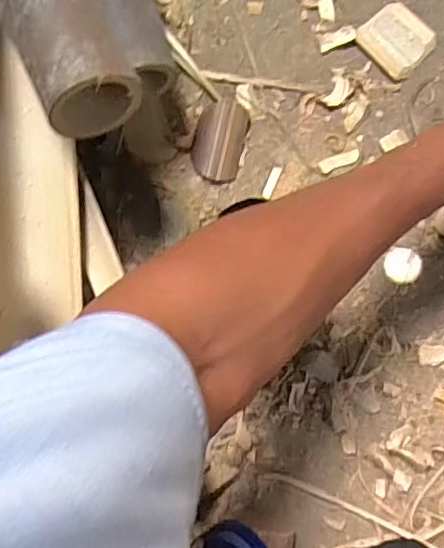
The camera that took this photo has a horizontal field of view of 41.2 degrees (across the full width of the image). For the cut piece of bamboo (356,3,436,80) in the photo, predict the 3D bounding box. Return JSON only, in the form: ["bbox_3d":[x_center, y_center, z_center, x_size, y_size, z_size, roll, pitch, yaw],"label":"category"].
[{"bbox_3d":[0.158,-0.212,0.533,0.055,0.008,0.062,-41,83,0],"label":"cut piece of bamboo"}]

